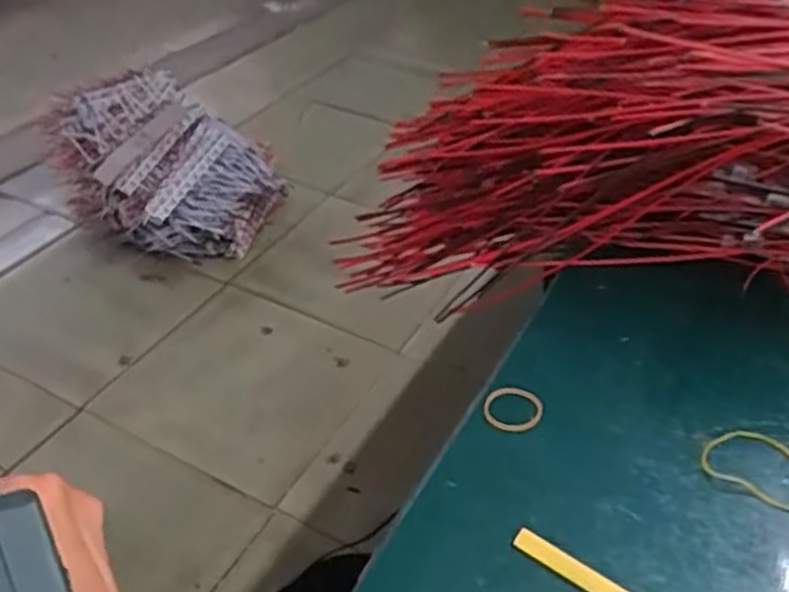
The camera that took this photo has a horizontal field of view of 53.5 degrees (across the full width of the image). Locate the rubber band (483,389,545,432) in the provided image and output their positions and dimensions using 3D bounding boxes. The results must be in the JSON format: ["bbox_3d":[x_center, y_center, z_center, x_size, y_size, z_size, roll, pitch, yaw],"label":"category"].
[{"bbox_3d":[0.063,0.059,0.413,0.029,0.004,0.029,20,43,19],"label":"rubber band"}]

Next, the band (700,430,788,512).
[{"bbox_3d":[0.185,0.082,0.393,0.052,0.006,0.045,24,44,23],"label":"band"}]

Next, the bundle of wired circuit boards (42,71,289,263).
[{"bbox_3d":[-0.499,-0.278,1.733,0.439,0.263,0.325,22,43,21],"label":"bundle of wired circuit boards"}]

